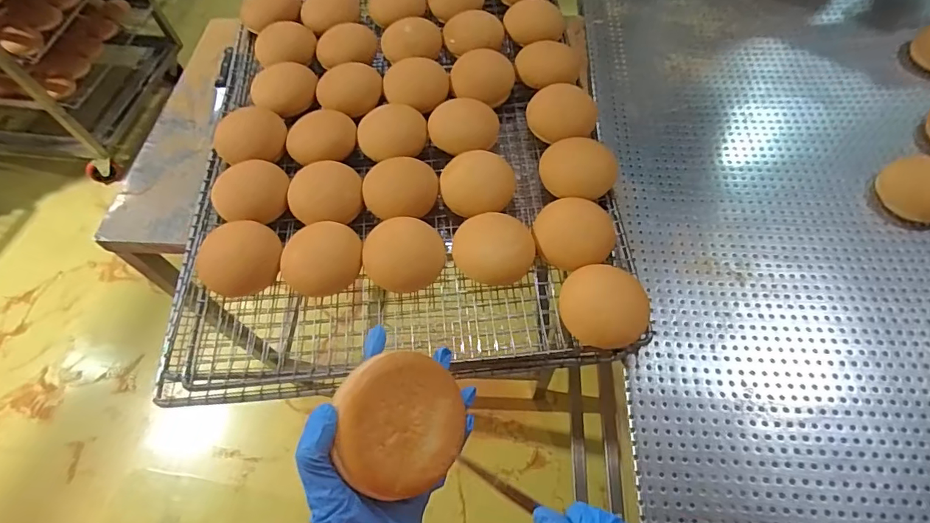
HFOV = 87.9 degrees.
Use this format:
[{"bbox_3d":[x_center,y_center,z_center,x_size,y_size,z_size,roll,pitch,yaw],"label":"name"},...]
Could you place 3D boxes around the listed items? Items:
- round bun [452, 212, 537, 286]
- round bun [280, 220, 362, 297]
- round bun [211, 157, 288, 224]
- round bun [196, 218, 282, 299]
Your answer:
[{"bbox_3d":[0.035,-0.008,0.600,0.099,0.054,0.077,6,61,4],"label":"round bun"},{"bbox_3d":[-0.174,-0.001,0.594,0.095,0.049,0.080,-3,61,-1],"label":"round bun"},{"bbox_3d":[-0.282,-0.087,0.647,0.097,0.061,0.081,-32,65,-16],"label":"round bun"},{"bbox_3d":[-0.278,-0.002,0.599,0.090,0.058,0.093,0,61,1],"label":"round bun"}]

